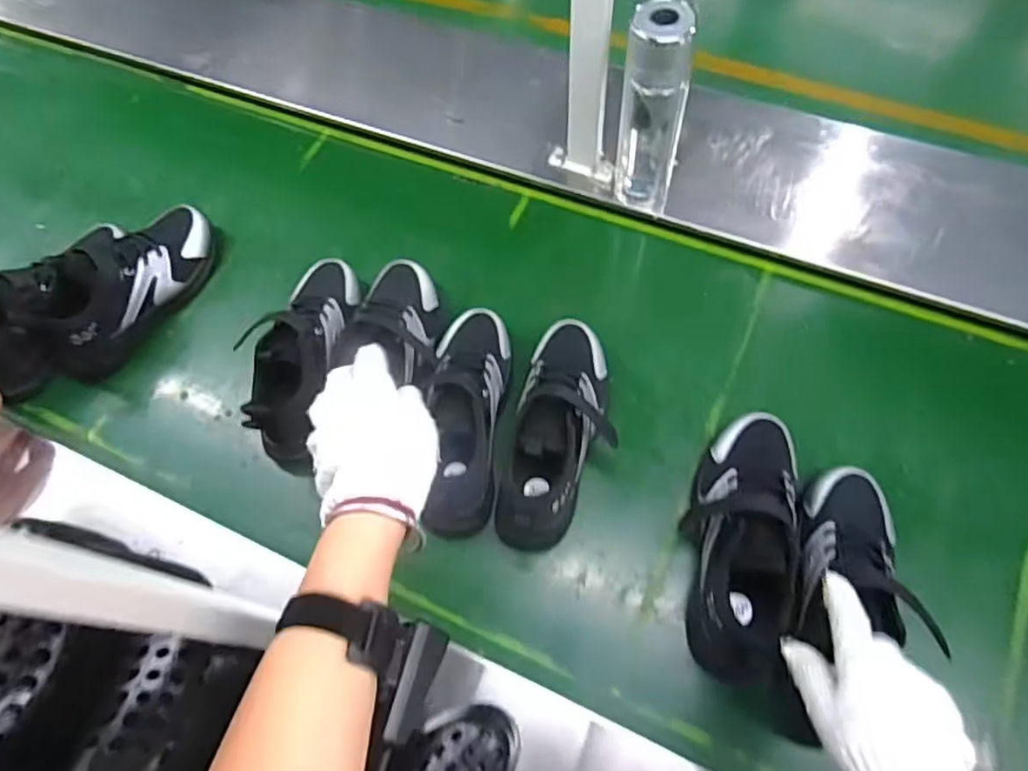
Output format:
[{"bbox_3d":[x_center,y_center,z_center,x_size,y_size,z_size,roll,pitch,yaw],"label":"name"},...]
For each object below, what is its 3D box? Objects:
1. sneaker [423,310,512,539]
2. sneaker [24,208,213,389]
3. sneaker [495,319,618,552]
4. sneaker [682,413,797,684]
[{"bbox_3d":[-0.047,0.023,0.687,0.083,0.101,0.248,-1,65,3],"label":"sneaker"},{"bbox_3d":[-0.492,-0.137,0.798,0.108,0.106,0.255,30,70,16],"label":"sneaker"},{"bbox_3d":[0.043,0.040,0.673,0.100,0.099,0.249,9,66,7],"label":"sneaker"},{"bbox_3d":[0.223,0.144,0.610,0.098,0.095,0.257,14,67,10],"label":"sneaker"}]

